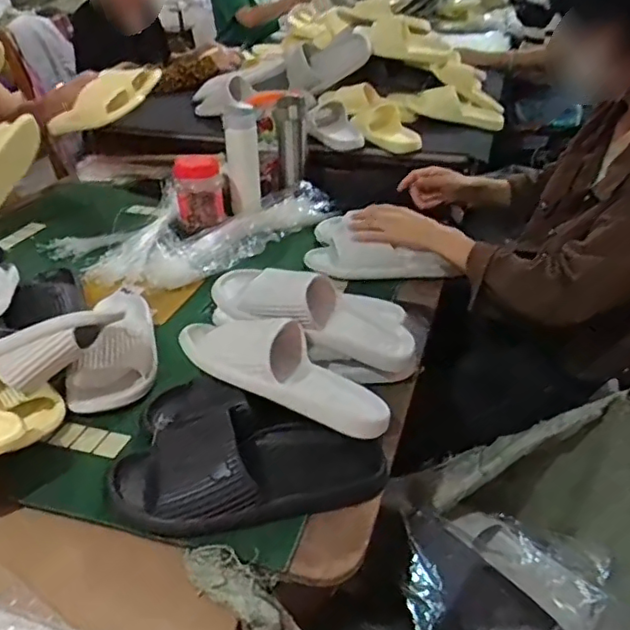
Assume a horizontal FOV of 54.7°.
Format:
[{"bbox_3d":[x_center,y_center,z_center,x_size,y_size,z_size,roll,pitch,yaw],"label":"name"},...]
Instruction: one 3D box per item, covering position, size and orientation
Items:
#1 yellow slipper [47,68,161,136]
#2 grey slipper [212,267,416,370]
[{"bbox_3d":[-0.489,-0.488,1.388,0.277,0.088,0.094,-25,32,10],"label":"yellow slipper"},{"bbox_3d":[0.005,-0.009,0.813,0.274,0.081,0.099,22,33,-7],"label":"grey slipper"}]

